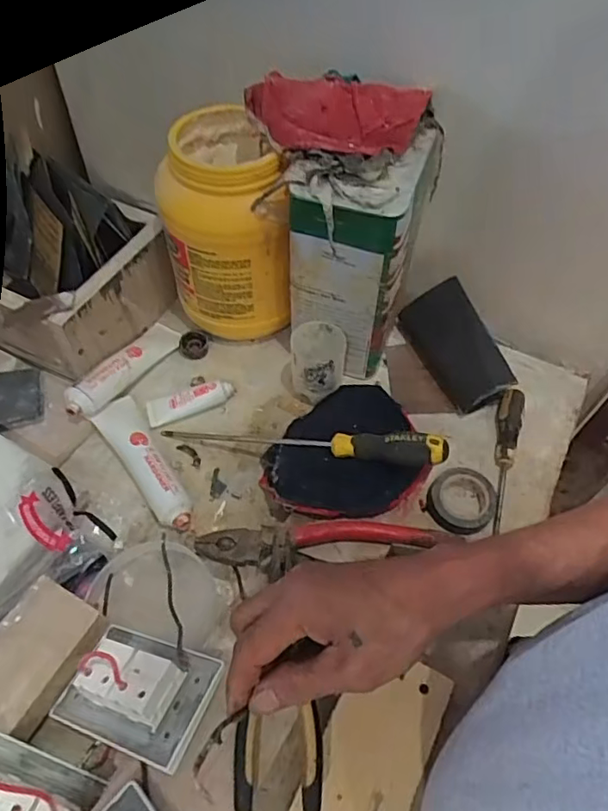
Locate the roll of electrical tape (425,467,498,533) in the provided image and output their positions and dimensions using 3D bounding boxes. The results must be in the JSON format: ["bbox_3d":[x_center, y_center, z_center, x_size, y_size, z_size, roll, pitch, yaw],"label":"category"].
[{"bbox_3d":[0.154,0.095,0.557,0.063,0.019,0.065,1,56,-1],"label":"roll of electrical tape"}]

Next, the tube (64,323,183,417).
[{"bbox_3d":[-0.196,-0.044,0.635,0.043,0.026,0.168,23,43,14],"label":"tube"}]

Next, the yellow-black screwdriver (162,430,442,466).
[{"bbox_3d":[-0.010,0.036,0.554,0.295,0.023,0.025,1,52,27],"label":"yellow-black screwdriver"}]

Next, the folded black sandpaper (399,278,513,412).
[{"bbox_3d":[0.172,-0.070,0.647,0.081,0.025,0.162,-38,55,24],"label":"folded black sandpaper"}]

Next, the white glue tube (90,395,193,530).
[{"bbox_3d":[-0.163,0.056,0.576,0.044,0.034,0.168,-30,61,-20],"label":"white glue tube"}]

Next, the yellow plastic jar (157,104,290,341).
[{"bbox_3d":[-0.091,-0.183,0.626,0.112,0.224,0.140,-14,57,-11],"label":"yellow plastic jar"}]

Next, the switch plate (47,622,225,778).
[{"bbox_3d":[-0.128,0.204,0.418,0.118,0.044,0.079,4,41,27],"label":"switch plate"}]

